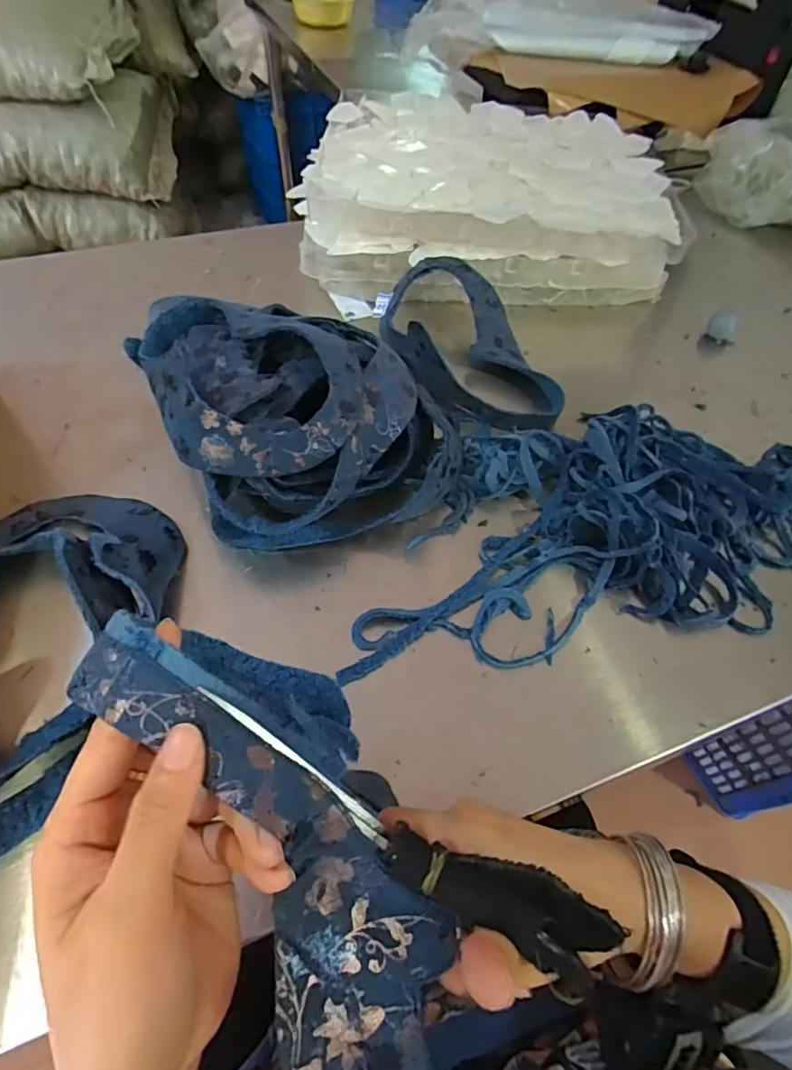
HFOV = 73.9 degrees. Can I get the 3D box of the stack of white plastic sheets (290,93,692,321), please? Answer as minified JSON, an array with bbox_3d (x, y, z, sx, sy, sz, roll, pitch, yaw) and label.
[{"bbox_3d":[0.122,-0.475,0.733,0.464,0.100,0.415,1,55,-1],"label":"stack of white plastic sheets"}]

